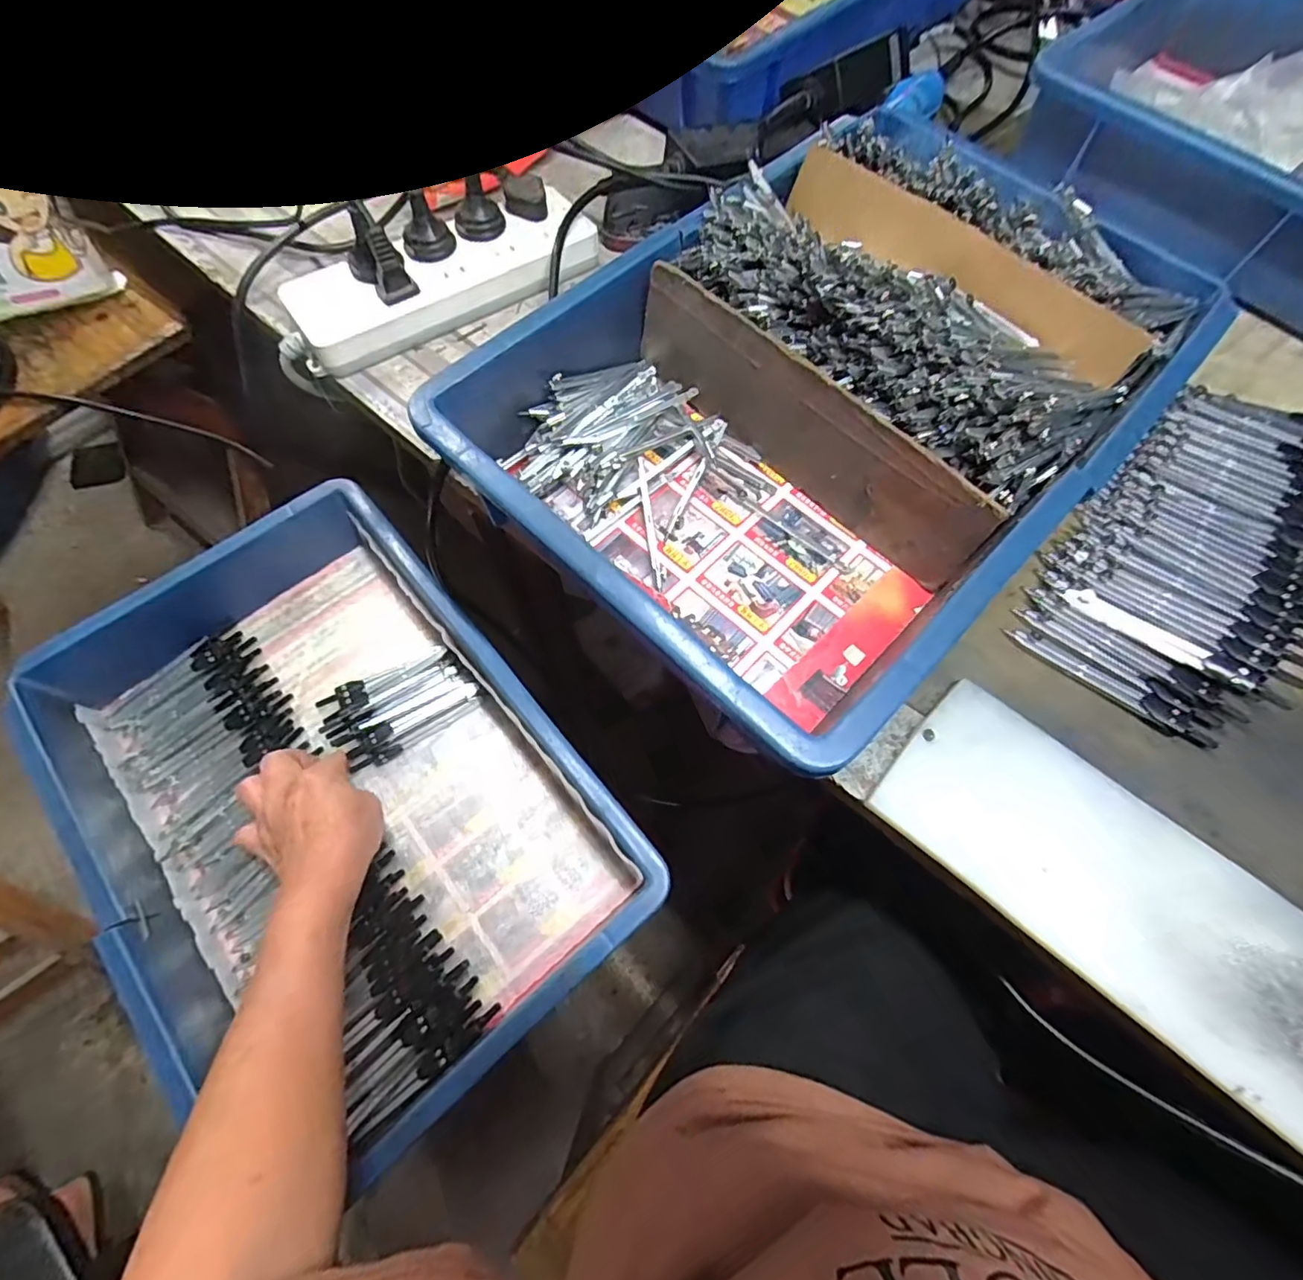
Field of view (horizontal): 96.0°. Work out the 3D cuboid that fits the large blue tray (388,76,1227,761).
[{"bbox_3d":[0.112,-0.155,0.357,0.284,0.087,0.414,42,73,15],"label":"large blue tray"}]

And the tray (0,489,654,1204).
[{"bbox_3d":[-0.232,0.104,0.439,0.286,0.080,0.433,-38,73,-15],"label":"tray"}]

